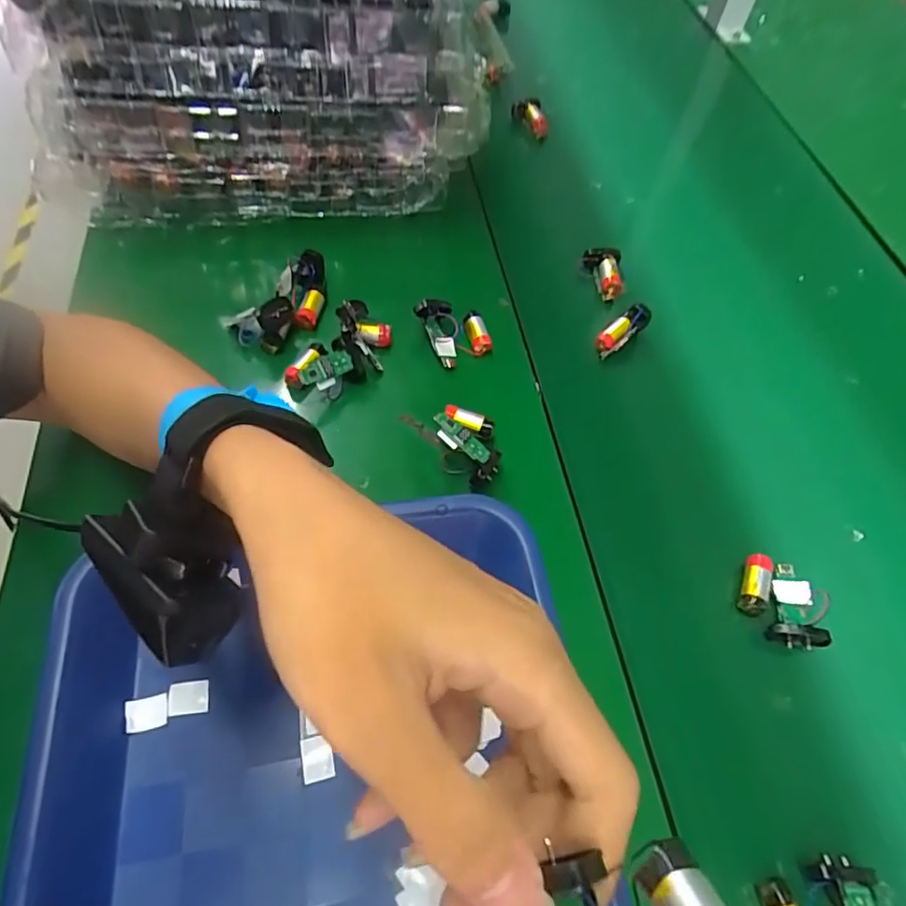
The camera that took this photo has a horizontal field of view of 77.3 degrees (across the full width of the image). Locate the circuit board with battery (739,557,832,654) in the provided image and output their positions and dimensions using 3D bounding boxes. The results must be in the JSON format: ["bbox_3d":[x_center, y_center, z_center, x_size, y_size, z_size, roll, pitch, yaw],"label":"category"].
[{"bbox_3d":[0.208,0.092,0.357,0.053,0.021,0.051,22,60,9],"label":"circuit board with battery"}]

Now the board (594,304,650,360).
[{"bbox_3d":[0.136,-0.098,0.457,0.050,0.020,0.018,-41,67,8],"label":"board"}]

